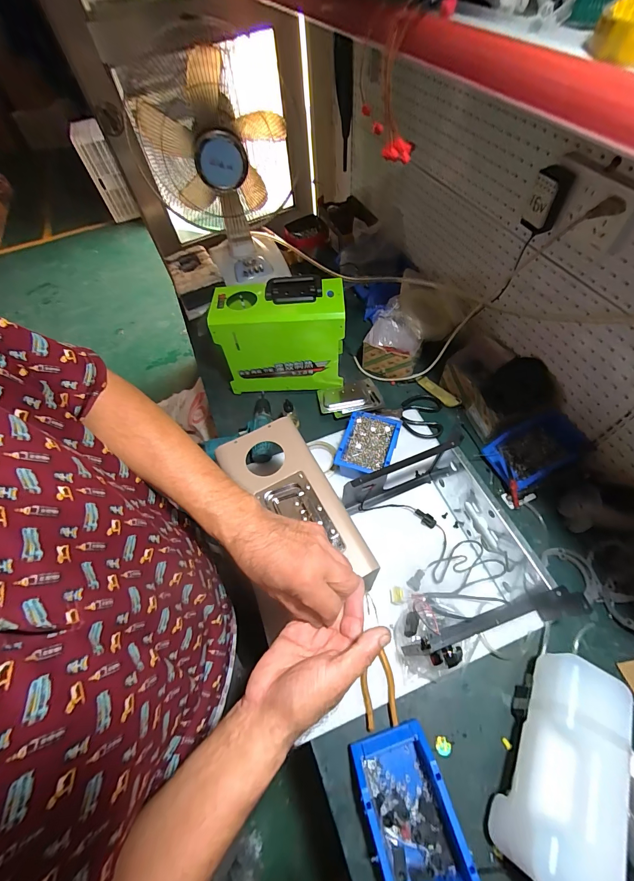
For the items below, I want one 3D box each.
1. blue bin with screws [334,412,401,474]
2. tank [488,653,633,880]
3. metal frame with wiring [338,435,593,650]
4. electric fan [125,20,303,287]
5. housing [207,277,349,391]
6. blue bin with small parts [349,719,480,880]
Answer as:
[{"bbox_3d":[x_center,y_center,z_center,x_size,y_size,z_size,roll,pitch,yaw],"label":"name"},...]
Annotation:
[{"bbox_3d":[0.119,0.010,0.782,0.116,0.069,0.174,15,61,13],"label":"blue bin with screws"},{"bbox_3d":[0.340,0.442,0.466,0.103,0.093,0.263,26,64,19],"label":"tank"},{"bbox_3d":[0.235,0.178,0.616,0.273,0.137,0.329,-18,59,-6],"label":"metal frame with wiring"},{"bbox_3d":[-0.235,-0.752,0.961,0.377,0.521,0.360,-5,59,2],"label":"electric fan"},{"bbox_3d":[-0.082,-0.256,0.846,0.296,0.244,0.135,-3,59,3],"label":"housing"},{"bbox_3d":[0.130,0.524,0.477,0.112,0.070,0.180,-17,59,-5],"label":"blue bin with small parts"}]

